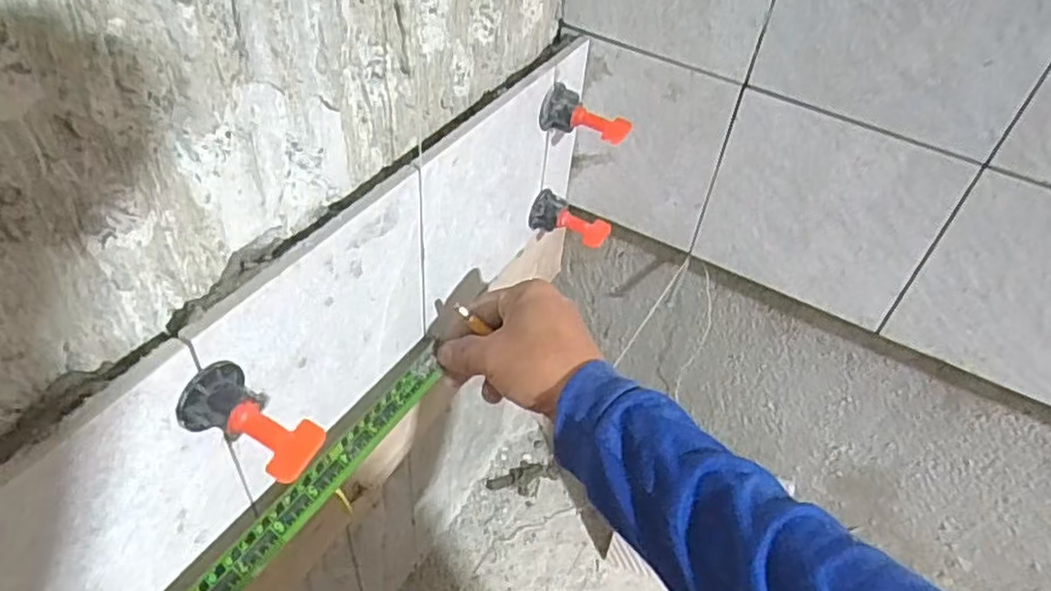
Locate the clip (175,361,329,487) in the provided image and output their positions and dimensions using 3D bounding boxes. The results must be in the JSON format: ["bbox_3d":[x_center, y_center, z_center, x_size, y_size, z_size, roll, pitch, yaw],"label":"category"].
[{"bbox_3d":[-0.114,0.055,0.293,0.058,0.033,0.037,34,51,25],"label":"clip"}]

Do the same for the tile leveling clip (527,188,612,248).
[{"bbox_3d":[0.036,-0.057,0.543,0.061,0.026,0.026,26,48,19],"label":"tile leveling clip"}]

